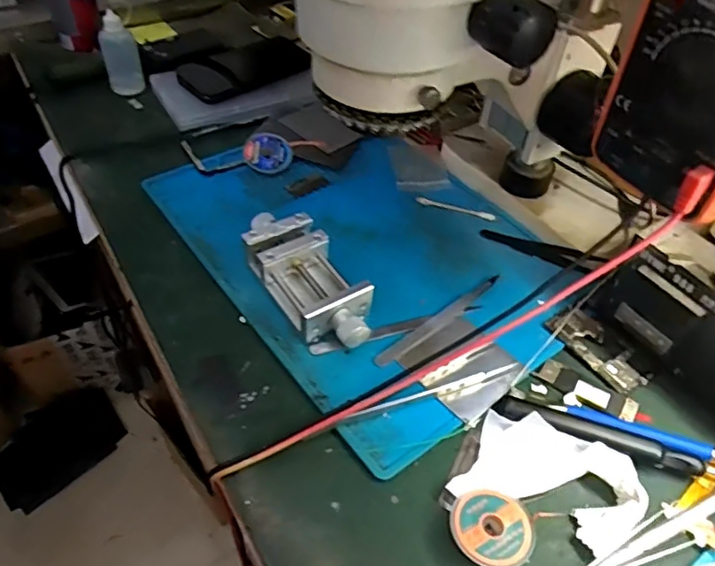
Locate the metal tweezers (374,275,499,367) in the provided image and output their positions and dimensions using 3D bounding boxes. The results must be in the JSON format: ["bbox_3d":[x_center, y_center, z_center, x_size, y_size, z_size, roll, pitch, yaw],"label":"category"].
[{"bbox_3d":[0.063,0.026,0.418,0.124,0.007,0.012,-31,55,-28],"label":"metal tweezers"}]

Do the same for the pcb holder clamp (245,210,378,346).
[{"bbox_3d":[-0.038,-0.003,0.420,0.059,0.034,0.132,-26,53,-25],"label":"pcb holder clamp"}]

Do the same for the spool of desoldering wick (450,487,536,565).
[{"bbox_3d":[0.075,0.137,0.311,0.044,0.011,0.043,2,46,-2],"label":"spool of desoldering wick"}]

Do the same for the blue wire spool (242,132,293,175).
[{"bbox_3d":[-0.086,-0.125,0.536,0.045,0.015,0.052,-6,47,-9],"label":"blue wire spool"}]

